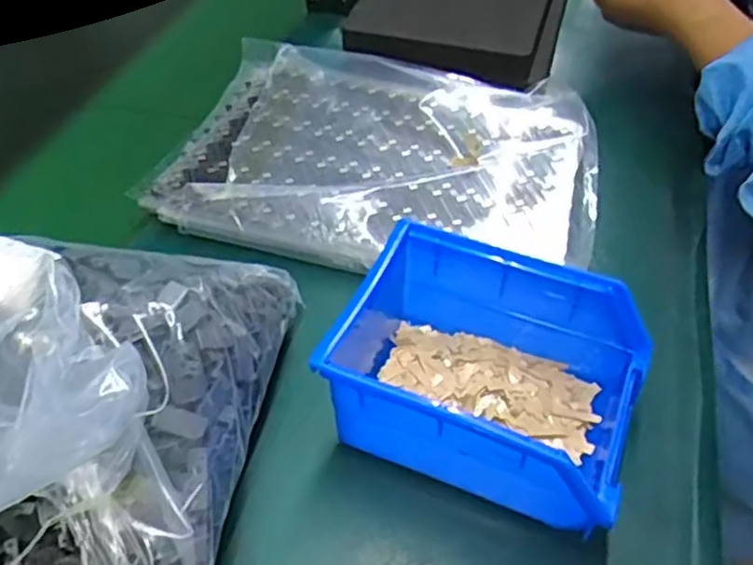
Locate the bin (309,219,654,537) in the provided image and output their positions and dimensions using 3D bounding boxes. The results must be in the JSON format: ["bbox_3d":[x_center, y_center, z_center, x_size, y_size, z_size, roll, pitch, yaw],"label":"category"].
[{"bbox_3d":[0.051,0.042,0.348,0.145,0.068,0.107,19,51,18],"label":"bin"}]

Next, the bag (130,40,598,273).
[{"bbox_3d":[0.005,-0.090,0.506,0.291,0.024,0.224,12,48,12],"label":"bag"}]

